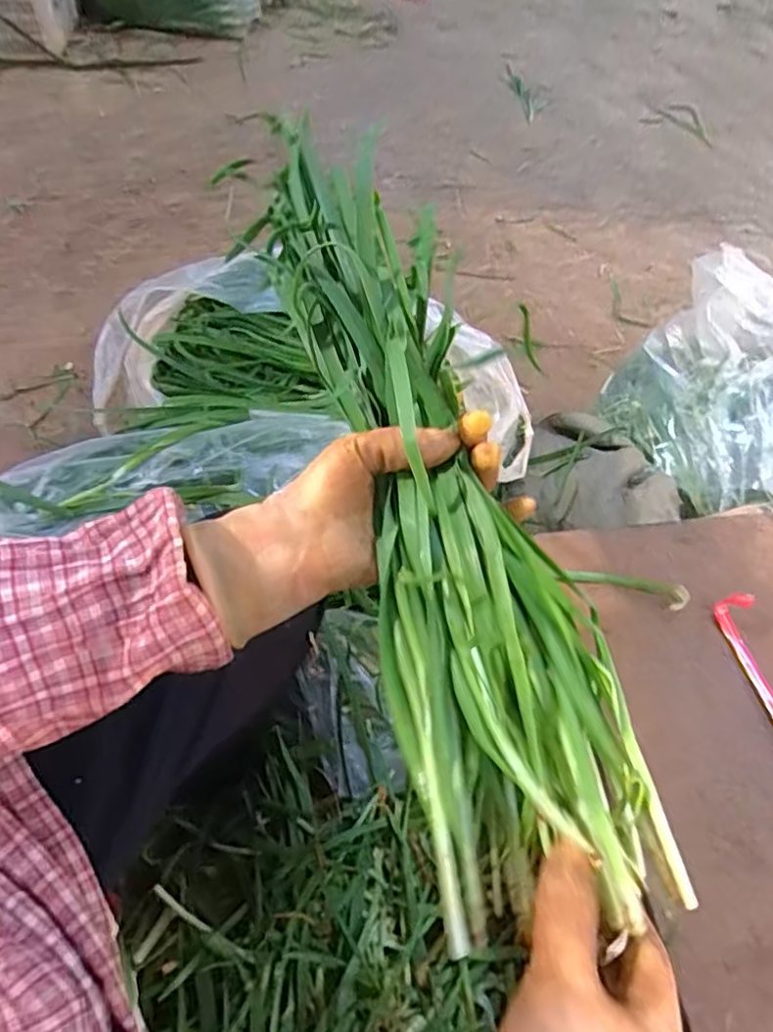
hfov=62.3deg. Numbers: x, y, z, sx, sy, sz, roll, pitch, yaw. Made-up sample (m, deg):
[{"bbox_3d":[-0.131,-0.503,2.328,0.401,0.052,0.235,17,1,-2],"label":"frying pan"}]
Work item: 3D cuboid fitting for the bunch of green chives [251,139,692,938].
[{"bbox_3d":[0.020,-0.027,0.347,0.110,0.070,0.446,-15,73,-14],"label":"bunch of green chives"}]

